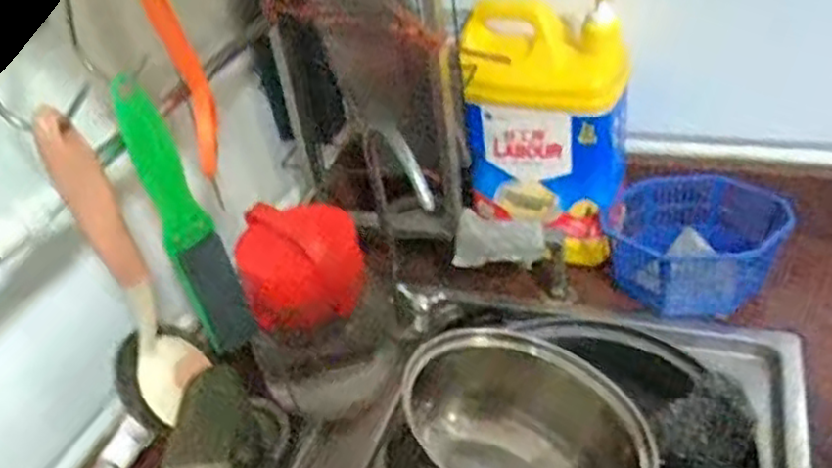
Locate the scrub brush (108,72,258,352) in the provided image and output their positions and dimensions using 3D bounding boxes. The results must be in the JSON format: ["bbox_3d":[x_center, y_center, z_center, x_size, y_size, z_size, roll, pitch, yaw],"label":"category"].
[{"bbox_3d":[-0.153,-0.006,0.495,0.040,0.209,0.028,-19,37,-12],"label":"scrub brush"}]

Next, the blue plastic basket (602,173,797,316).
[{"bbox_3d":[0.265,0.012,0.690,0.156,0.077,0.125,6,39,22],"label":"blue plastic basket"}]

